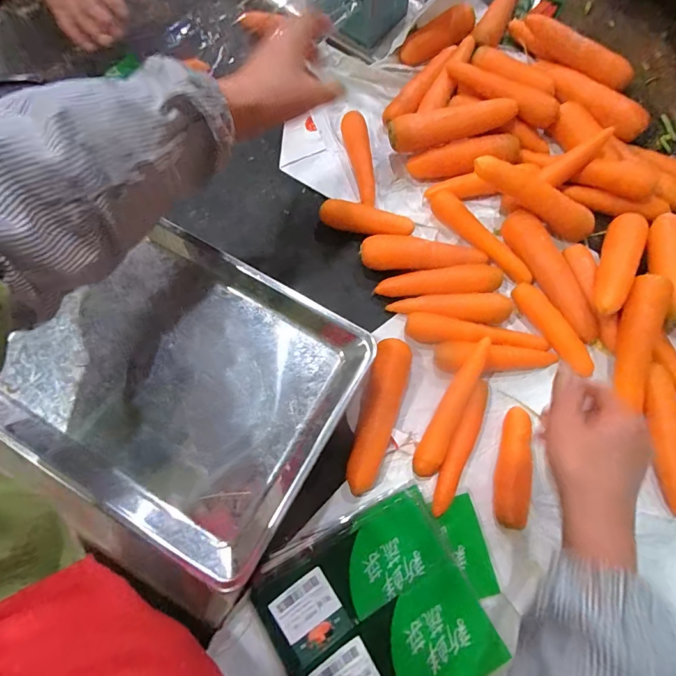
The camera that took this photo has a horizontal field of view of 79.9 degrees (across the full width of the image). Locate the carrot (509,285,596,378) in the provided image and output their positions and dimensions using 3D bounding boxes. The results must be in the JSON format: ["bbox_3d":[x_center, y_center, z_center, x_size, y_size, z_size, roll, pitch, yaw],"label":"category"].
[{"bbox_3d":[0.254,-0.013,0.475,0.026,0.022,0.123,-30,76,-8],"label":"carrot"}]

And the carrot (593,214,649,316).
[{"bbox_3d":[0.320,-0.089,0.460,0.030,0.030,0.163,29,61,8],"label":"carrot"}]

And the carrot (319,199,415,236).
[{"bbox_3d":[0.035,-0.149,0.516,0.118,0.028,0.028,15,75,4],"label":"carrot"}]

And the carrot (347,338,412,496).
[{"bbox_3d":[0.045,0.086,0.446,0.040,0.035,0.166,15,75,4],"label":"carrot"}]

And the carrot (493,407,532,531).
[{"bbox_3d":[0.187,0.138,0.435,0.032,0.027,0.121,10,75,3],"label":"carrot"}]

